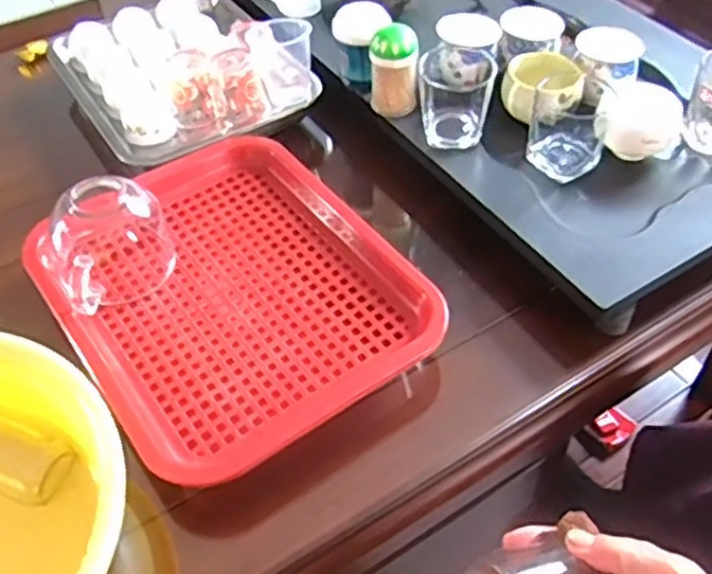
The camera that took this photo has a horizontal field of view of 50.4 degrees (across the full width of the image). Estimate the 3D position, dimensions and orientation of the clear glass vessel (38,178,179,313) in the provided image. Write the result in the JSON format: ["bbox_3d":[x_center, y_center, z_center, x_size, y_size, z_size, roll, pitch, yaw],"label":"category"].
[{"bbox_3d":[-0.218,-0.042,0.666,0.107,0.091,0.086,-32,55,-24],"label":"clear glass vessel"}]

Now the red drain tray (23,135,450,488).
[{"bbox_3d":[-0.112,-0.001,0.667,0.271,0.033,0.326,-31,55,-23],"label":"red drain tray"}]

